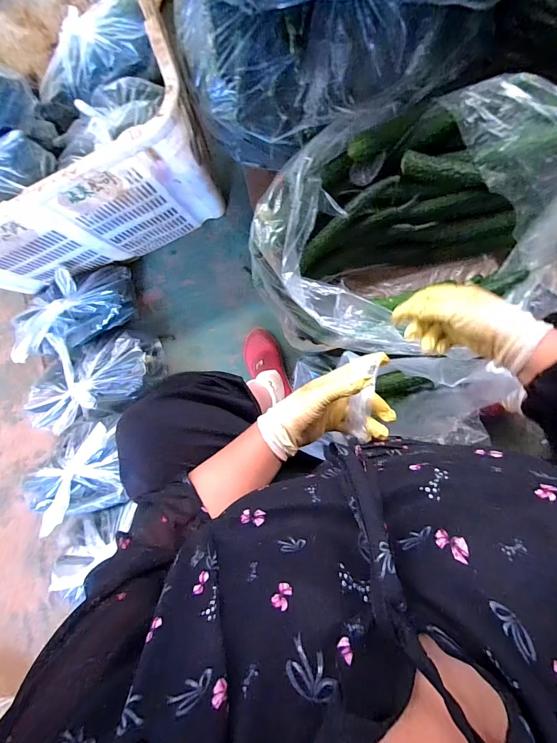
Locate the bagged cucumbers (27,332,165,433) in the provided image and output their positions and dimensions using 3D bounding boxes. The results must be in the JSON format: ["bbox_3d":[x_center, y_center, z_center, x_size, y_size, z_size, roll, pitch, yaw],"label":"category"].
[{"bbox_3d":[-0.477,0.019,0.863,0.348,0.135,0.211,-21,85,8],"label":"bagged cucumbers"}]

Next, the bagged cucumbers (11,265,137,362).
[{"bbox_3d":[-0.528,-0.161,0.842,0.328,0.118,0.169,-27,84,-5],"label":"bagged cucumbers"}]

